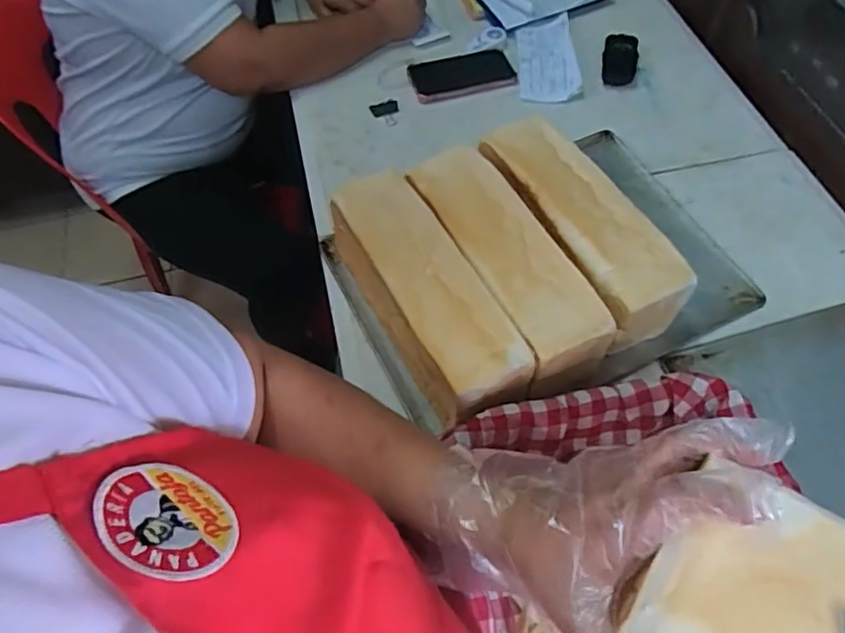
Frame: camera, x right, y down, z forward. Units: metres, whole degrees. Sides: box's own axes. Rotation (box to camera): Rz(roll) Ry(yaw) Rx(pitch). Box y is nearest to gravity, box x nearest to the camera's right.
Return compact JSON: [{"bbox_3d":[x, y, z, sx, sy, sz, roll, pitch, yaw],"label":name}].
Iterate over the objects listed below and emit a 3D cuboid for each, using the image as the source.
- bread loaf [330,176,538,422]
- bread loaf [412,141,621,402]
[{"bbox_3d":[-0.001,-0.025,0.656,0.095,0.102,0.295,-26,62,-13],"label":"bread loaf"},{"bbox_3d":[0.087,-0.052,0.692,0.097,0.116,0.288,-25,61,-13],"label":"bread loaf"}]

